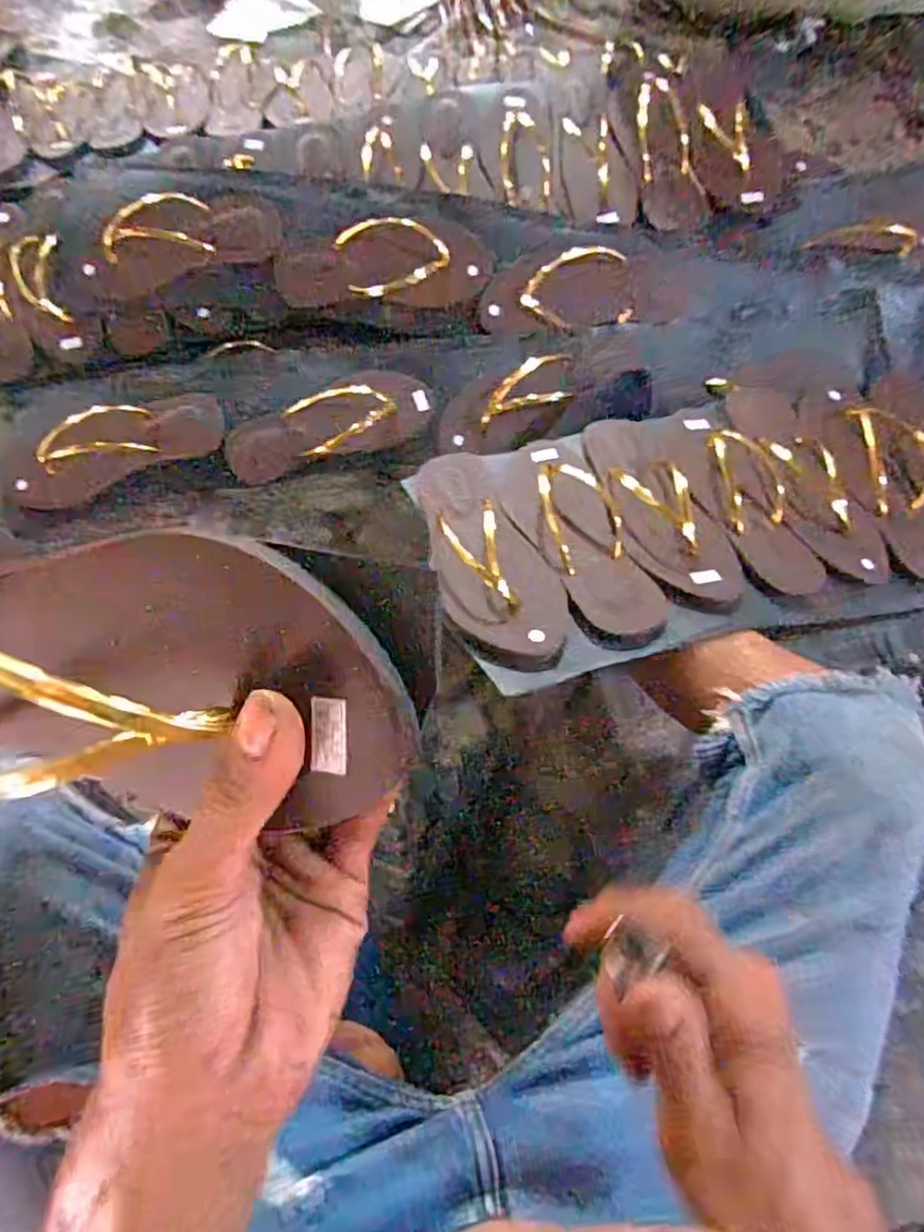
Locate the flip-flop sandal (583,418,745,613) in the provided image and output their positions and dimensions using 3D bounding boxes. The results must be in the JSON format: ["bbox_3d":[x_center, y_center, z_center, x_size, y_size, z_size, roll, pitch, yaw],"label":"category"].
[{"bbox_3d":[0.179,-0.114,0.619,0.091,0.047,0.252,-15,53,-4],"label":"flip-flop sandal"}]

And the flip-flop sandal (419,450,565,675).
[{"bbox_3d":[0.015,-0.073,0.596,0.096,0.047,0.273,-16,50,-4],"label":"flip-flop sandal"}]

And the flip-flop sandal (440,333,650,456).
[{"bbox_3d":[0.097,-0.256,0.778,0.254,0.031,0.096,-17,72,-5],"label":"flip-flop sandal"}]

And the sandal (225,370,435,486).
[{"bbox_3d":[-0.156,-0.226,0.774,0.238,0.031,0.095,-14,72,-4],"label":"sandal"}]

